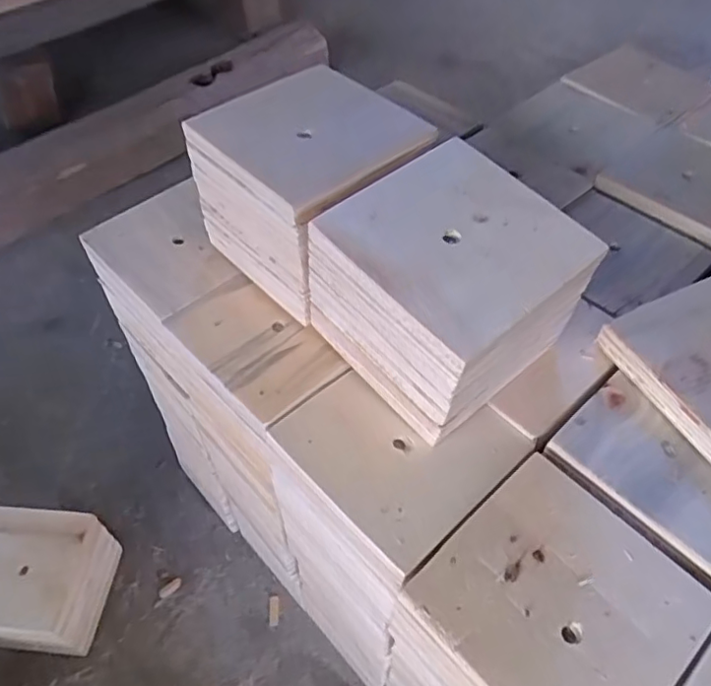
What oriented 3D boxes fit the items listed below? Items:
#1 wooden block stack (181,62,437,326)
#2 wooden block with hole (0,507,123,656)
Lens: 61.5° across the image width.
[{"bbox_3d":[-0.023,-0.084,0.318,0.089,0.074,0.090,-35,62,-25],"label":"wooden block stack"},{"bbox_3d":[-0.259,0.199,0.498,0.103,0.083,0.095,4,52,2],"label":"wooden block with hole"}]

